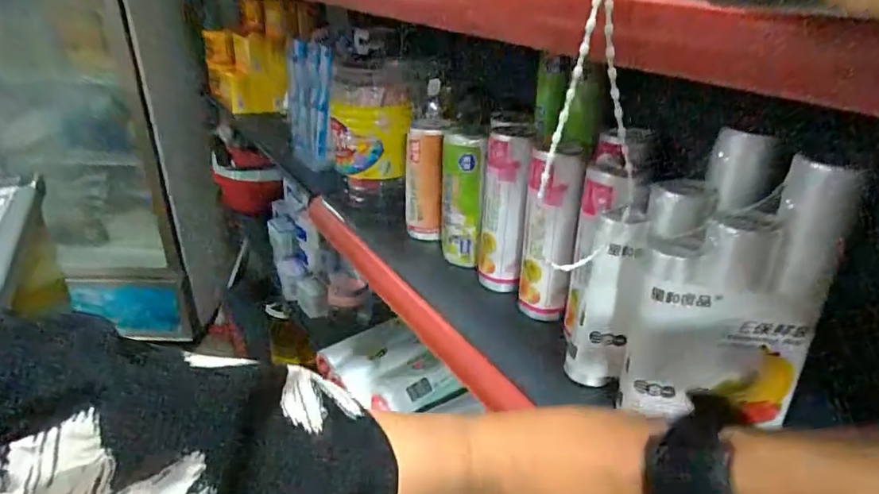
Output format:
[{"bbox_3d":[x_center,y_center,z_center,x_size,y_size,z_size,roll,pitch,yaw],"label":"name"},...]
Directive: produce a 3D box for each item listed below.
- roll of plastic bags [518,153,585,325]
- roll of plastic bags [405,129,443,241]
[{"bbox_3d":[0.122,-0.004,0.612,0.054,0.197,0.055,3,28,7],"label":"roll of plastic bags"},{"bbox_3d":[-0.024,-0.089,0.828,0.055,0.164,0.066,-1,28,-1],"label":"roll of plastic bags"}]

